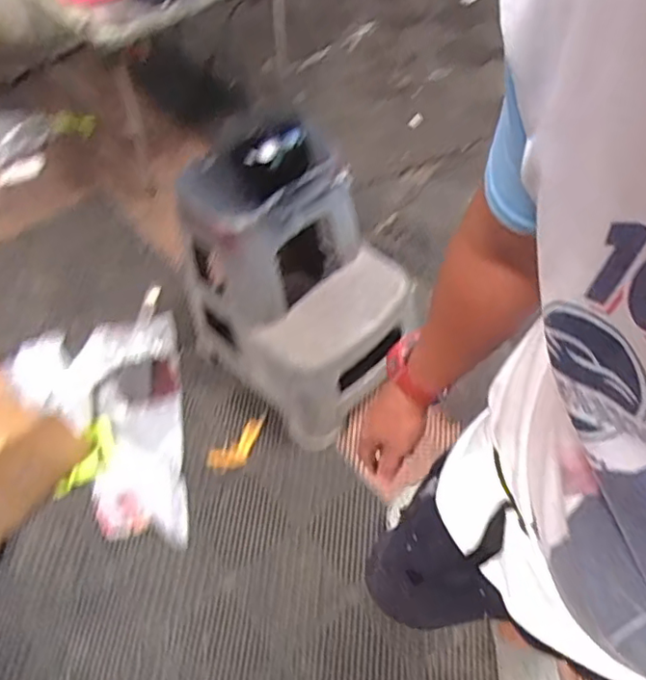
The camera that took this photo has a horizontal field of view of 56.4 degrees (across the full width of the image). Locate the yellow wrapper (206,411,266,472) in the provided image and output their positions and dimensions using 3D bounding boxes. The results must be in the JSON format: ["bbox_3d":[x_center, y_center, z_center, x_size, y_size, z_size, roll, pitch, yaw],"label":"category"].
[{"bbox_3d":[-0.211,0.268,1.550,0.078,0.013,0.187,38,67,24],"label":"yellow wrapper"}]

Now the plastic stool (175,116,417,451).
[{"bbox_3d":[-0.046,-0.143,1.425,0.411,0.658,0.467,-36,62,-18],"label":"plastic stool"}]

